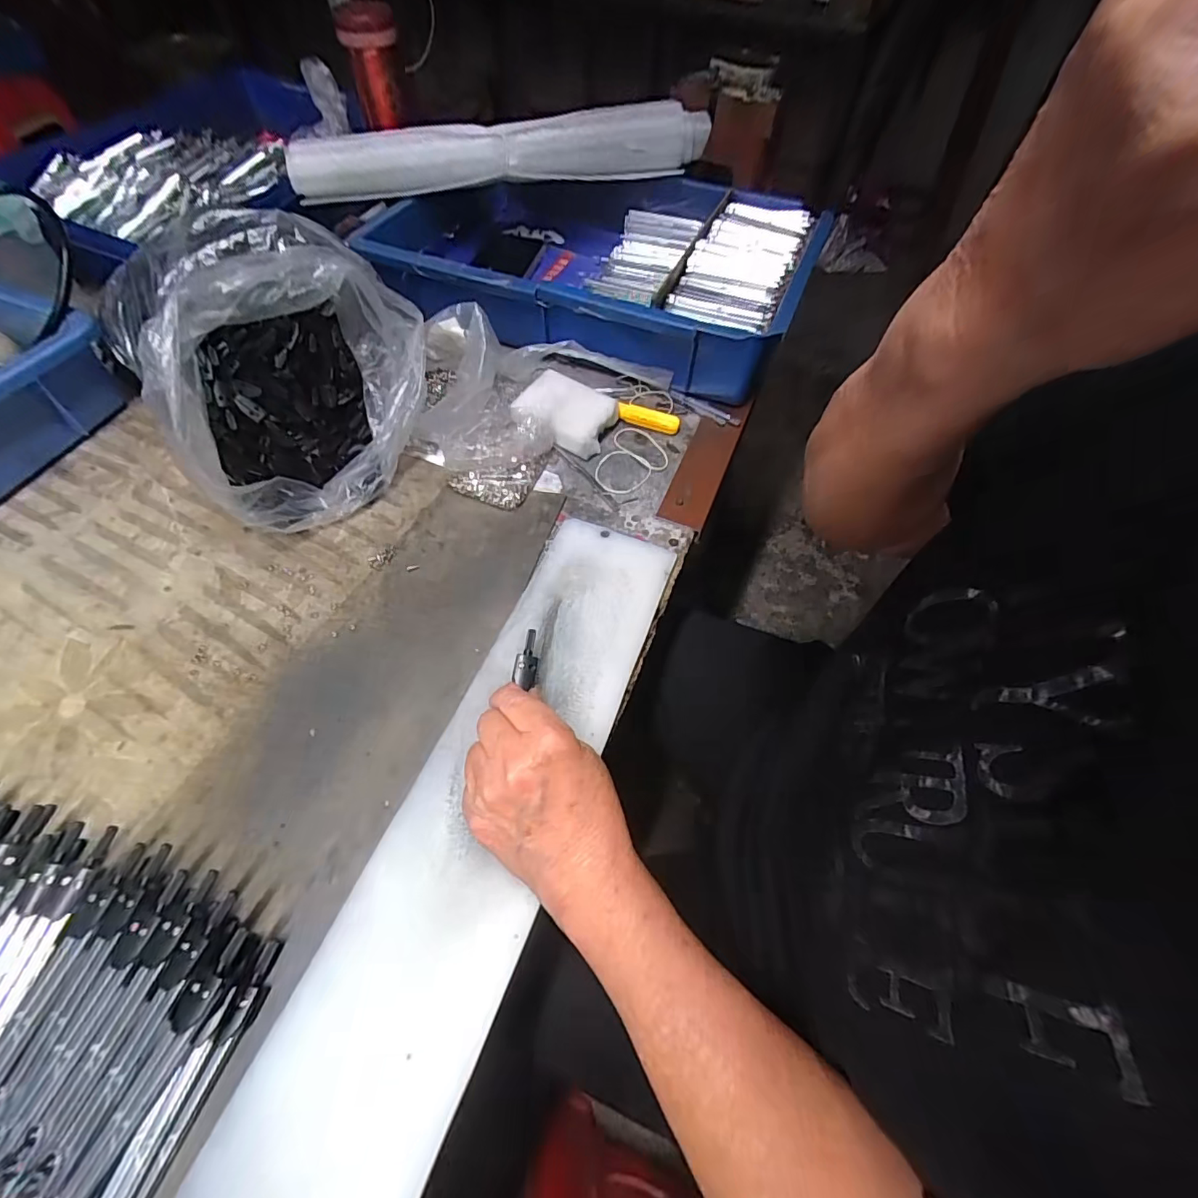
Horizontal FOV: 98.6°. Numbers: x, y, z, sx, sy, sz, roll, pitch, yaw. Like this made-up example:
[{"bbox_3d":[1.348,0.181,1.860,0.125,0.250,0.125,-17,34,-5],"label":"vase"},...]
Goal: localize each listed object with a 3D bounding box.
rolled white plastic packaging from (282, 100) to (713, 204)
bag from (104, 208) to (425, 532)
[{"bbox_3d":[-0.095,-0.467,0.547,0.435,0.068,0.042,-6,58,-7],"label":"rolled white plastic packaging"},{"bbox_3d":[-0.246,-0.171,0.394,0.165,0.170,0.177,31,62,20],"label":"bag"}]

